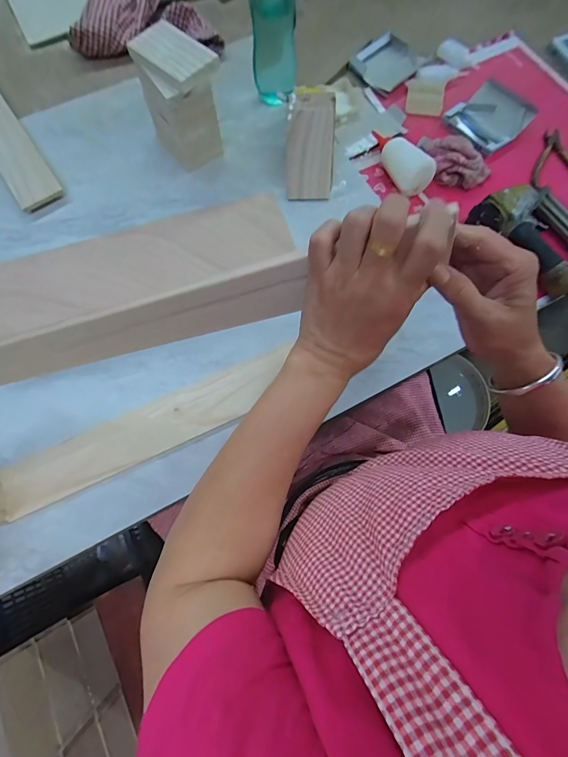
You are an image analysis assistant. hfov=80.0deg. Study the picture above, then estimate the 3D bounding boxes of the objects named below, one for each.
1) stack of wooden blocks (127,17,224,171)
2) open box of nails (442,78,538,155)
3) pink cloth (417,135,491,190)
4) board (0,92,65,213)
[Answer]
[{"bbox_3d":[-0.171,-0.464,0.570,0.097,0.146,0.130,-35,76,-10],"label":"stack of wooden blocks"},{"bbox_3d":[0.395,-0.505,0.655,0.122,0.036,0.128,-31,76,-9],"label":"open box of nails"},{"bbox_3d":[0.302,-0.401,0.619,0.140,0.043,0.089,35,76,10],"label":"pink cloth"},{"bbox_3d":[-0.586,-0.529,0.664,0.082,0.016,0.569,-35,76,-10],"label":"board"}]

